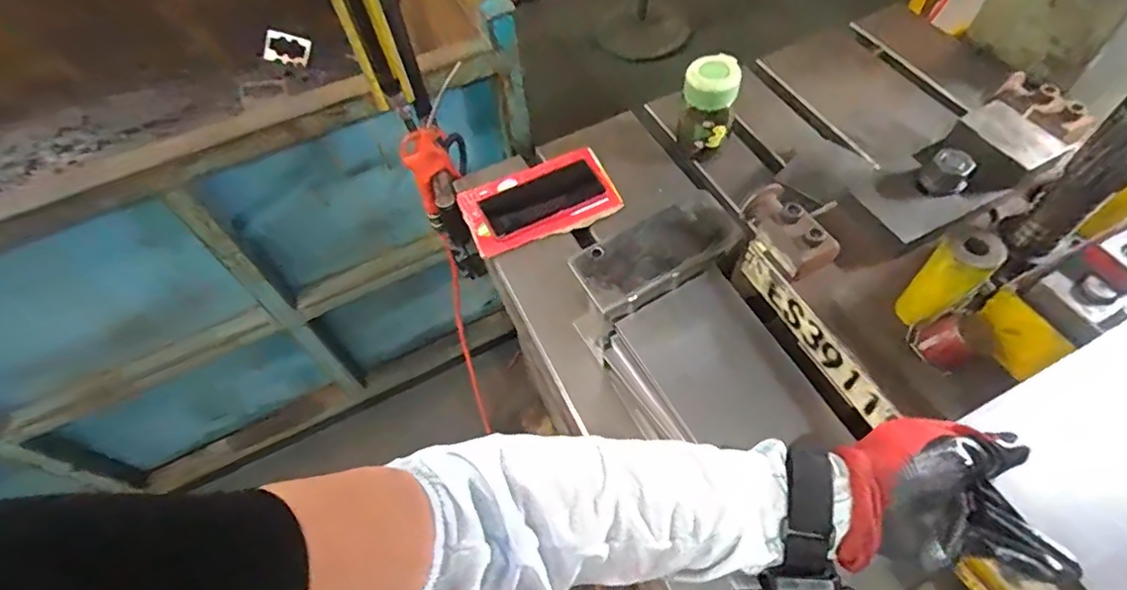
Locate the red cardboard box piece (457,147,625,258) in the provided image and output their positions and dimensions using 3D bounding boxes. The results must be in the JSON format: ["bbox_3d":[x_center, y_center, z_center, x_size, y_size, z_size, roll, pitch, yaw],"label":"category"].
[{"bbox_3d":[-0.033,-0.125,0.767,0.196,0.033,0.115,-17,58,-7],"label":"red cardboard box piece"}]

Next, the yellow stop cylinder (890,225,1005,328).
[{"bbox_3d":[0.304,-0.011,0.461,0.037,0.095,0.039,-2,57,3],"label":"yellow stop cylinder"}]

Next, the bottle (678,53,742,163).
[{"bbox_3d":[0.186,-0.239,0.748,0.068,0.122,0.057,9,58,10],"label":"bottle"}]

